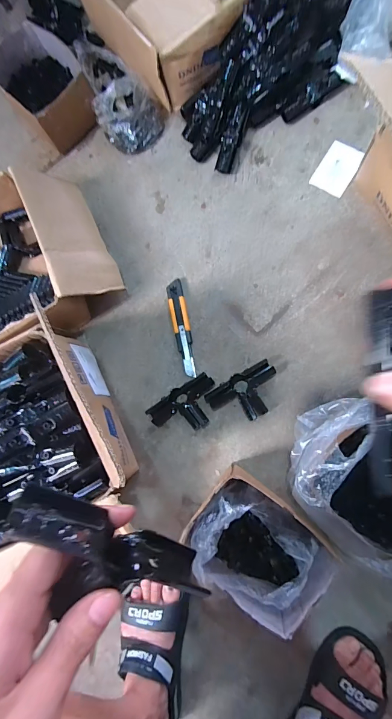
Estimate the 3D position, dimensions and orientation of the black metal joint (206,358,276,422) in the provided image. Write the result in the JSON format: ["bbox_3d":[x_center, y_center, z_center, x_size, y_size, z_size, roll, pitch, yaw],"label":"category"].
[{"bbox_3d":[0.088,0.066,0.618,0.129,0.024,0.082,-26,81,4],"label":"black metal joint"}]

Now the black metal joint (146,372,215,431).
[{"bbox_3d":[-0.017,0.091,0.628,0.129,0.022,0.083,-29,81,4],"label":"black metal joint"}]

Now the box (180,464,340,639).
[{"bbox_3d":[0.097,0.292,0.549,0.205,0.119,0.158,38,90,10],"label":"box"}]

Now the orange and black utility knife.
[{"bbox_3d":[-0.027,-0.061,0.664,0.033,0.011,0.189,-12,83,6],"label":"orange and black utility knife"}]

